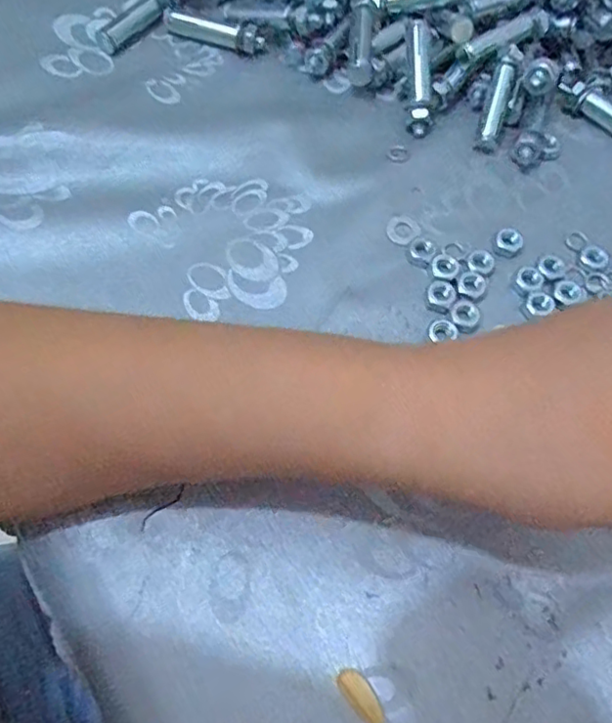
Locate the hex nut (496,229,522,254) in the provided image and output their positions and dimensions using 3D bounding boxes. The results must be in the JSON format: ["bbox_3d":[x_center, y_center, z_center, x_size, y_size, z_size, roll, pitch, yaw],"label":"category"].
[{"bbox_3d":[0.095,-0.056,0.288,0.012,0.004,0.012,-20,69,-14],"label":"hex nut"}]

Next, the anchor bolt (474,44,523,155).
[{"bbox_3d":[0.098,-0.133,0.311,0.010,0.006,0.055,16,89,8],"label":"anchor bolt"}]

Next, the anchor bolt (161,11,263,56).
[{"bbox_3d":[-0.048,-0.177,0.326,0.051,0.010,0.012,17,65,3],"label":"anchor bolt"}]

